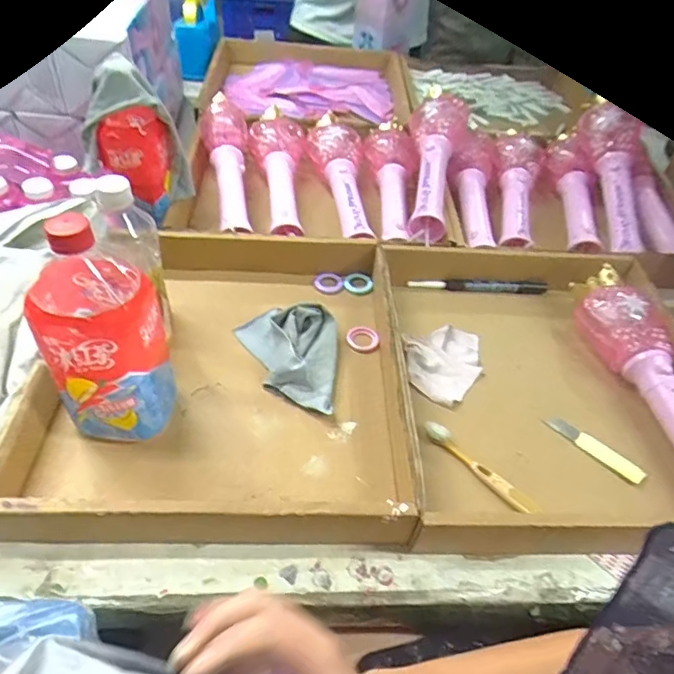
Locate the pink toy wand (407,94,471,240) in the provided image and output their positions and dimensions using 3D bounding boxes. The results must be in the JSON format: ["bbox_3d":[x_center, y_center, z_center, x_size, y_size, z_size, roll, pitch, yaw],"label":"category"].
[{"bbox_3d":[0.146,-0.258,0.792,0.084,0.065,0.302,10,59,3],"label":"pink toy wand"}]

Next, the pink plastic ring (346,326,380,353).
[{"bbox_3d":[0.030,0.003,0.632,0.038,0.009,0.039,3,47,-4],"label":"pink plastic ring"}]

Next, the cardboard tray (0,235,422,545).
[{"bbox_3d":[-0.110,0.024,0.562,0.344,0.064,0.372,3,47,-4],"label":"cardboard tray"}]

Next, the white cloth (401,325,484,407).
[{"bbox_3d":[0.126,0.022,0.611,0.083,0.019,0.116,33,52,22],"label":"white cloth"}]

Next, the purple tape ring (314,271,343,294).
[{"bbox_3d":[-0.011,-0.072,0.701,0.037,0.009,0.039,3,47,-4],"label":"purple tape ring"}]

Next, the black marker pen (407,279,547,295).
[{"bbox_3d":[0.190,-0.070,0.720,0.185,0.018,0.017,4,47,-3],"label":"black marker pen"}]

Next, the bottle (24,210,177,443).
[{"bbox_3d":[-0.197,0.000,0.458,0.090,0.220,0.081,7,46,0],"label":"bottle"}]

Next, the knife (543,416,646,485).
[{"bbox_3d":[0.262,0.113,0.545,0.099,0.012,0.018,38,54,26],"label":"knife"}]

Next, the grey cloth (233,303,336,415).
[{"bbox_3d":[-0.057,0.018,0.585,0.107,0.034,0.140,4,47,-3],"label":"grey cloth"}]

